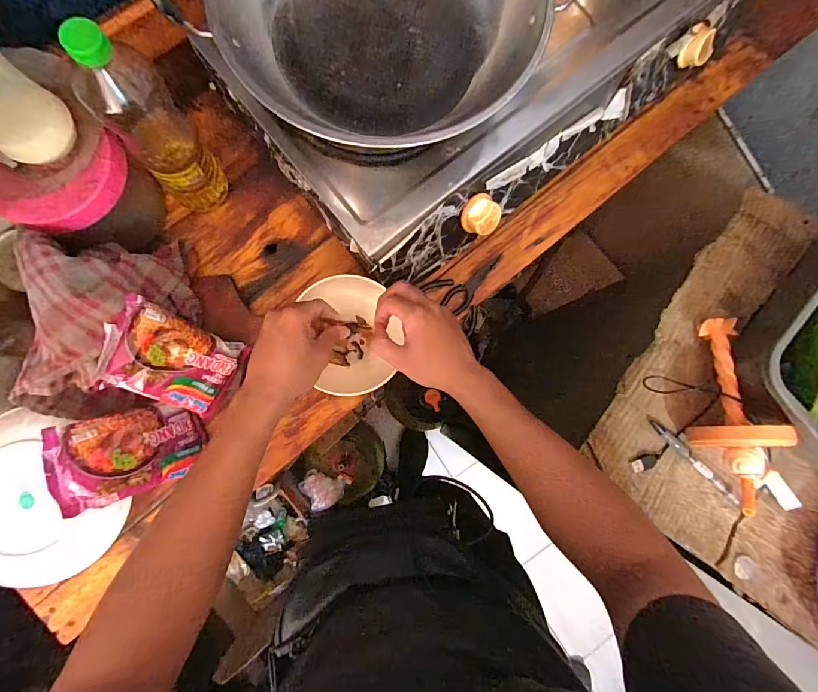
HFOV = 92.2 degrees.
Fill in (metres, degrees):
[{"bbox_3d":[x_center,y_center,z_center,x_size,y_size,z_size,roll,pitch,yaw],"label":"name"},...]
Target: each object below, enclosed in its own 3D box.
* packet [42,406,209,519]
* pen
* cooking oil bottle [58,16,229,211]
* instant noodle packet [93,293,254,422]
[{"bbox_3d":[-0.321,0.122,0.462,0.148,0.033,0.095,-13,86,-48],"label":"packet"},{"bbox_3d":[0.315,0.126,0.435,0.134,0.009,0.014,43,83,-1],"label":"pen"},{"bbox_3d":[-0.271,-0.226,0.428,0.060,0.251,0.064,0,85,-5],"label":"cooking oil bottle"},{"bbox_3d":[-0.274,0.020,0.467,0.148,0.023,0.101,34,90,-46],"label":"instant noodle packet"}]

